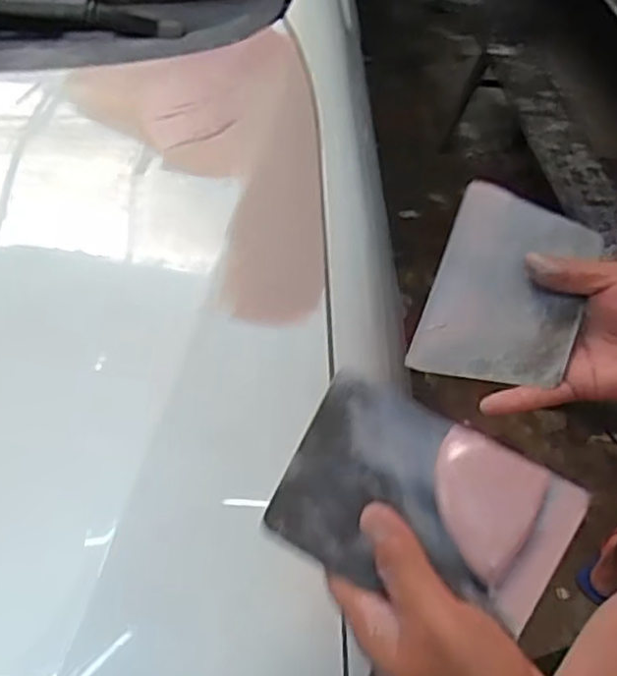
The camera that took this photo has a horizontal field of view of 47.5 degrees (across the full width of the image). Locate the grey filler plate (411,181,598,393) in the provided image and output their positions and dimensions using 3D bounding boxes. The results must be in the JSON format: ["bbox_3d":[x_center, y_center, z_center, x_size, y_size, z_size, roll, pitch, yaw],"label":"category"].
[{"bbox_3d":[0.136,-0.032,0.480,0.097,0.010,0.137,19,77,15],"label":"grey filler plate"}]

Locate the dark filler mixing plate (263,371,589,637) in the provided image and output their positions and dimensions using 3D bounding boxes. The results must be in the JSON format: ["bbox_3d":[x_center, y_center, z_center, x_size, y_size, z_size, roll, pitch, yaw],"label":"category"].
[{"bbox_3d":[0.058,0.082,0.350,0.137,0.005,0.094,23,64,12],"label":"dark filler mixing plate"}]

